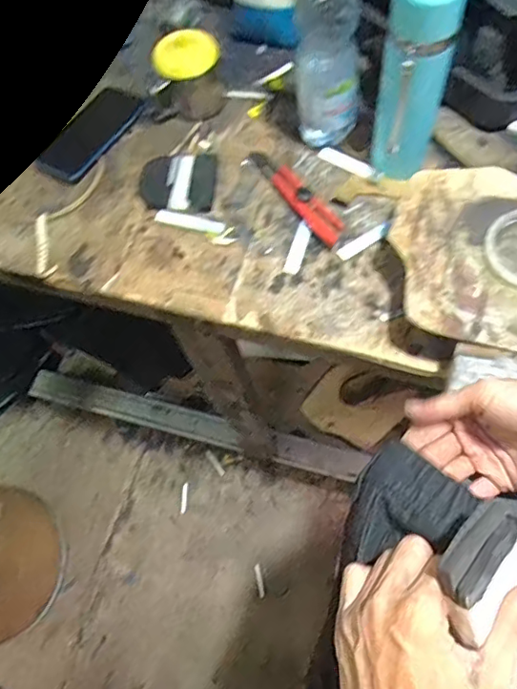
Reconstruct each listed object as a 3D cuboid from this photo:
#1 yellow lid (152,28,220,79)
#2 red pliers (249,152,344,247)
[{"bbox_3d":[-0.091,-0.363,0.686,0.084,0.017,0.063,-12,86,-1],"label":"yellow lid"},{"bbox_3d":[0.046,-0.184,0.671,0.032,0.016,0.176,-33,67,-8],"label":"red pliers"}]

